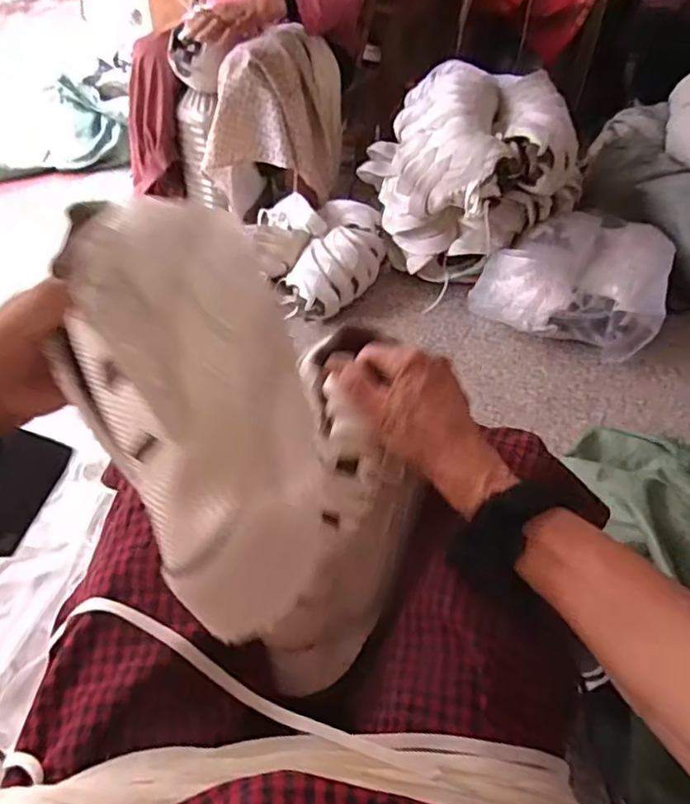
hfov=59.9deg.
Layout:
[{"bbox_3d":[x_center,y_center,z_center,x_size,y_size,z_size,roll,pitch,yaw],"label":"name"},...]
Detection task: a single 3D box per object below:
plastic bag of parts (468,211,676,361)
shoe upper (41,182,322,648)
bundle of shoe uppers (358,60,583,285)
[{"bbox_3d":[0.476,-0.270,1.257,0.352,0.155,0.317,17,47,14],"label":"plastic bag of parts"},{"bbox_3d":[-0.072,0.007,0.301,0.091,0.069,0.222,-19,81,-20],"label":"shoe upper"},{"bbox_3d":[0.269,-0.493,1.305,0.351,0.328,0.365,-19,49,-20],"label":"bundle of shoe uppers"}]

